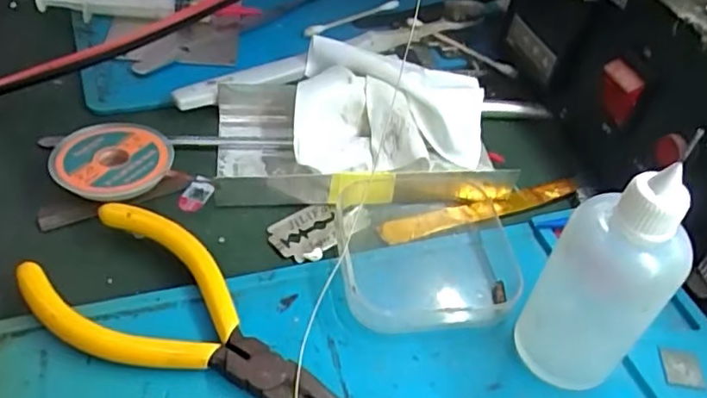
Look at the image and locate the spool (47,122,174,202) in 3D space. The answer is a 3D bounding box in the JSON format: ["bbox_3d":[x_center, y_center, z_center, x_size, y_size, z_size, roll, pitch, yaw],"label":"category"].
[{"bbox_3d":[-0.097,-0.014,0.250,0.048,0.013,0.040,12,45,5],"label":"spool"}]

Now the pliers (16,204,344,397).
[{"bbox_3d":[-0.047,0.045,0.199,0.126,0.014,0.051,26,48,18],"label":"pliers"}]

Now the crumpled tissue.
[{"bbox_3d":[0.017,-0.040,0.281,0.084,0.026,0.068,6,45,-1],"label":"crumpled tissue"}]

